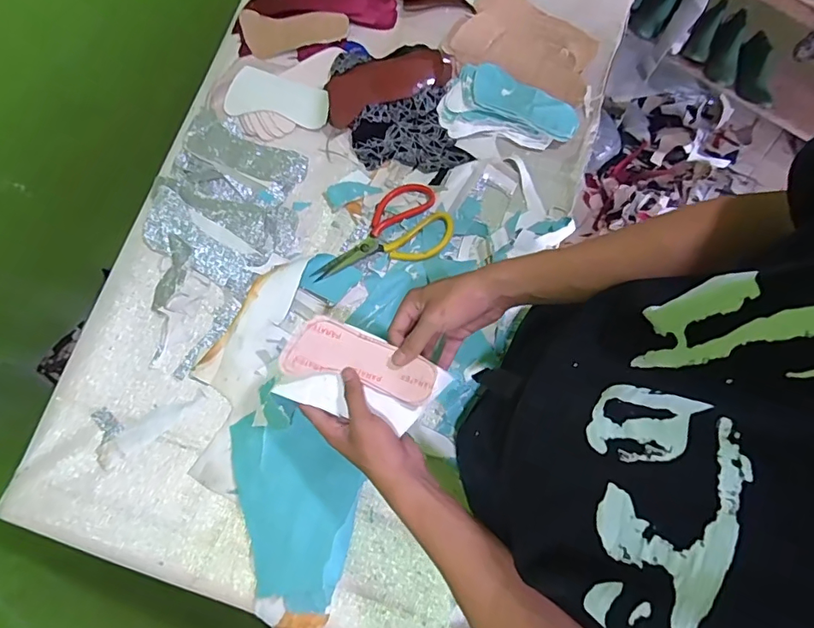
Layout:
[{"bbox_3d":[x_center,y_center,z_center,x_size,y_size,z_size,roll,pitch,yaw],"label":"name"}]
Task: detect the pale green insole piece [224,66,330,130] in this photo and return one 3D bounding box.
[{"bbox_3d":[-0.193,-0.326,0.741,0.153,0.011,0.067,11,100,1],"label":"pale green insole piece"}]

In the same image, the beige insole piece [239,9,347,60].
[{"bbox_3d":[-0.178,-0.445,0.780,0.165,0.008,0.066,1,102,-2],"label":"beige insole piece"}]

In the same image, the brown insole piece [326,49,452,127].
[{"bbox_3d":[-0.033,-0.351,0.744,0.188,0.032,0.064,-23,77,-5],"label":"brown insole piece"}]

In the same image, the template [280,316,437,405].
[{"bbox_3d":[-0.047,0.050,0.513,0.153,0.022,0.063,18,77,5],"label":"template"}]

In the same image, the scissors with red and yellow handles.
[{"bbox_3d":[-0.034,-0.102,0.705,0.204,0.008,0.107,-36,78,-8],"label":"scissors with red and yellow handles"}]

